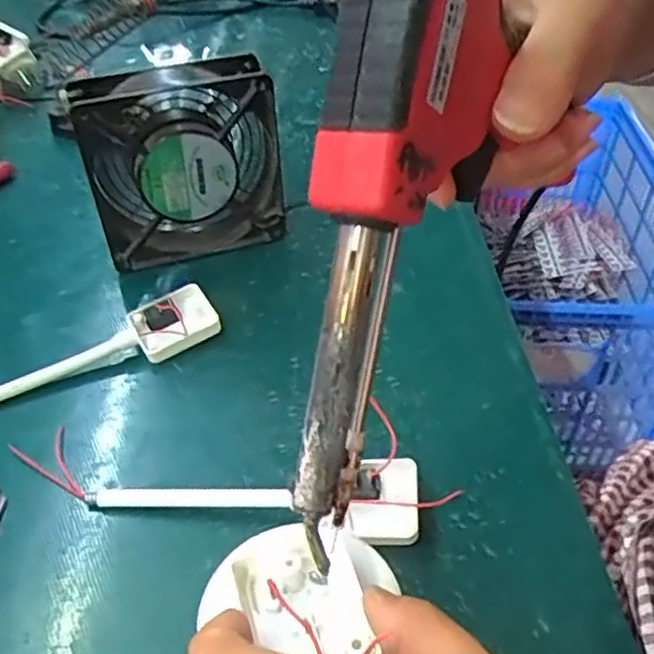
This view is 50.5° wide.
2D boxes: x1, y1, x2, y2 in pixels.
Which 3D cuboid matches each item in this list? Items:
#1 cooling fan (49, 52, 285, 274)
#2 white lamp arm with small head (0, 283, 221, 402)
[{"bbox_3d":[-0.094,-0.105,0.455,0.122,0.121,0.045,-12,42,-11],"label":"cooling fan"},{"bbox_3d":[-0.138,0.016,0.398,0.153,0.018,0.037,-21,45,-20],"label":"white lamp arm with small head"}]

